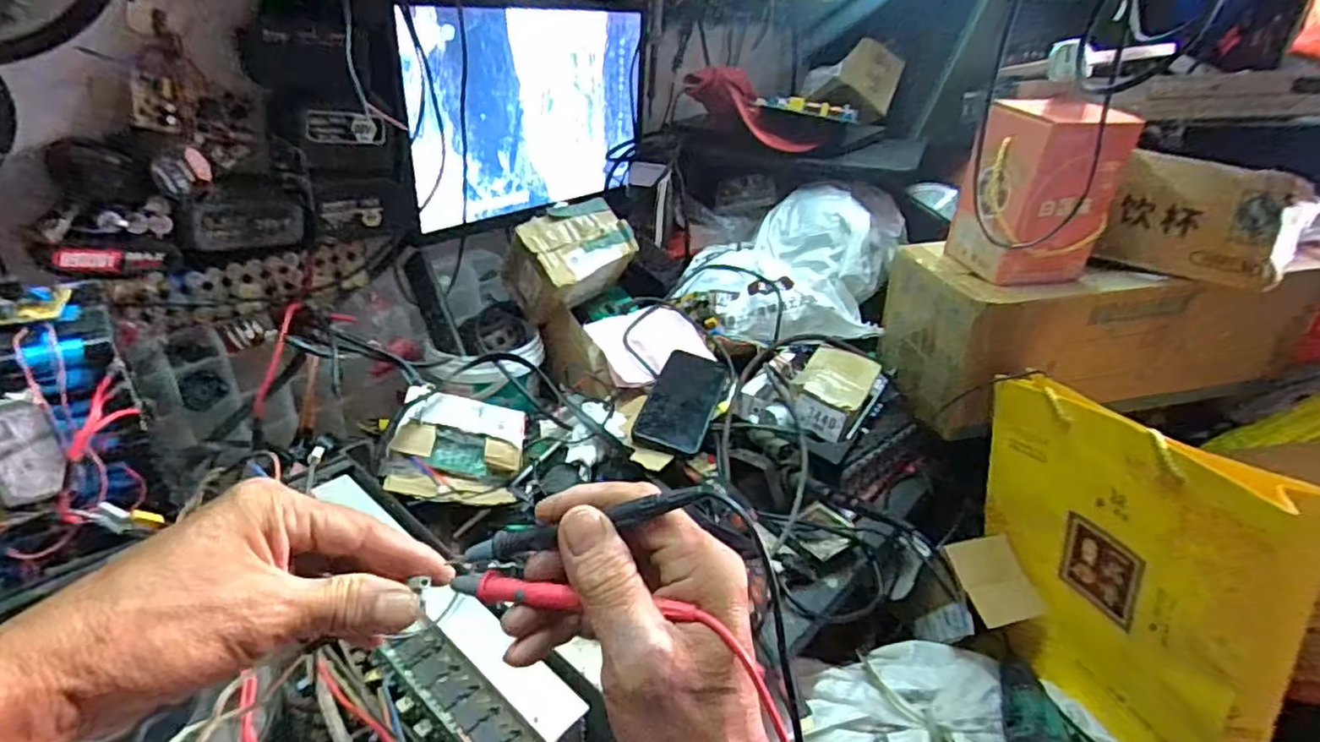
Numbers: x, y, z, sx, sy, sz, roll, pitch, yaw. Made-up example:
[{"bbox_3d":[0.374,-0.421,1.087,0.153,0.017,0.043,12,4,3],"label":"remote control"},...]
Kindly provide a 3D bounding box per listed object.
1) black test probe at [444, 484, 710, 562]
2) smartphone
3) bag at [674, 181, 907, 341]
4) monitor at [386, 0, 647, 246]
[{"bbox_3d":[-0.035,0.068,0.289,0.119,0.011,0.010,-17,24,16],"label":"black test probe"},{"bbox_3d":[0.025,0.032,0.778,0.080,0.016,0.175,9,38,15],"label":"smartphone"},{"bbox_3d":[0.185,-0.159,0.928,0.292,0.154,0.225,9,29,11],"label":"bag"},{"bbox_3d":[-0.158,-0.354,0.909,0.067,0.273,0.429,20,33,28],"label":"monitor"}]

